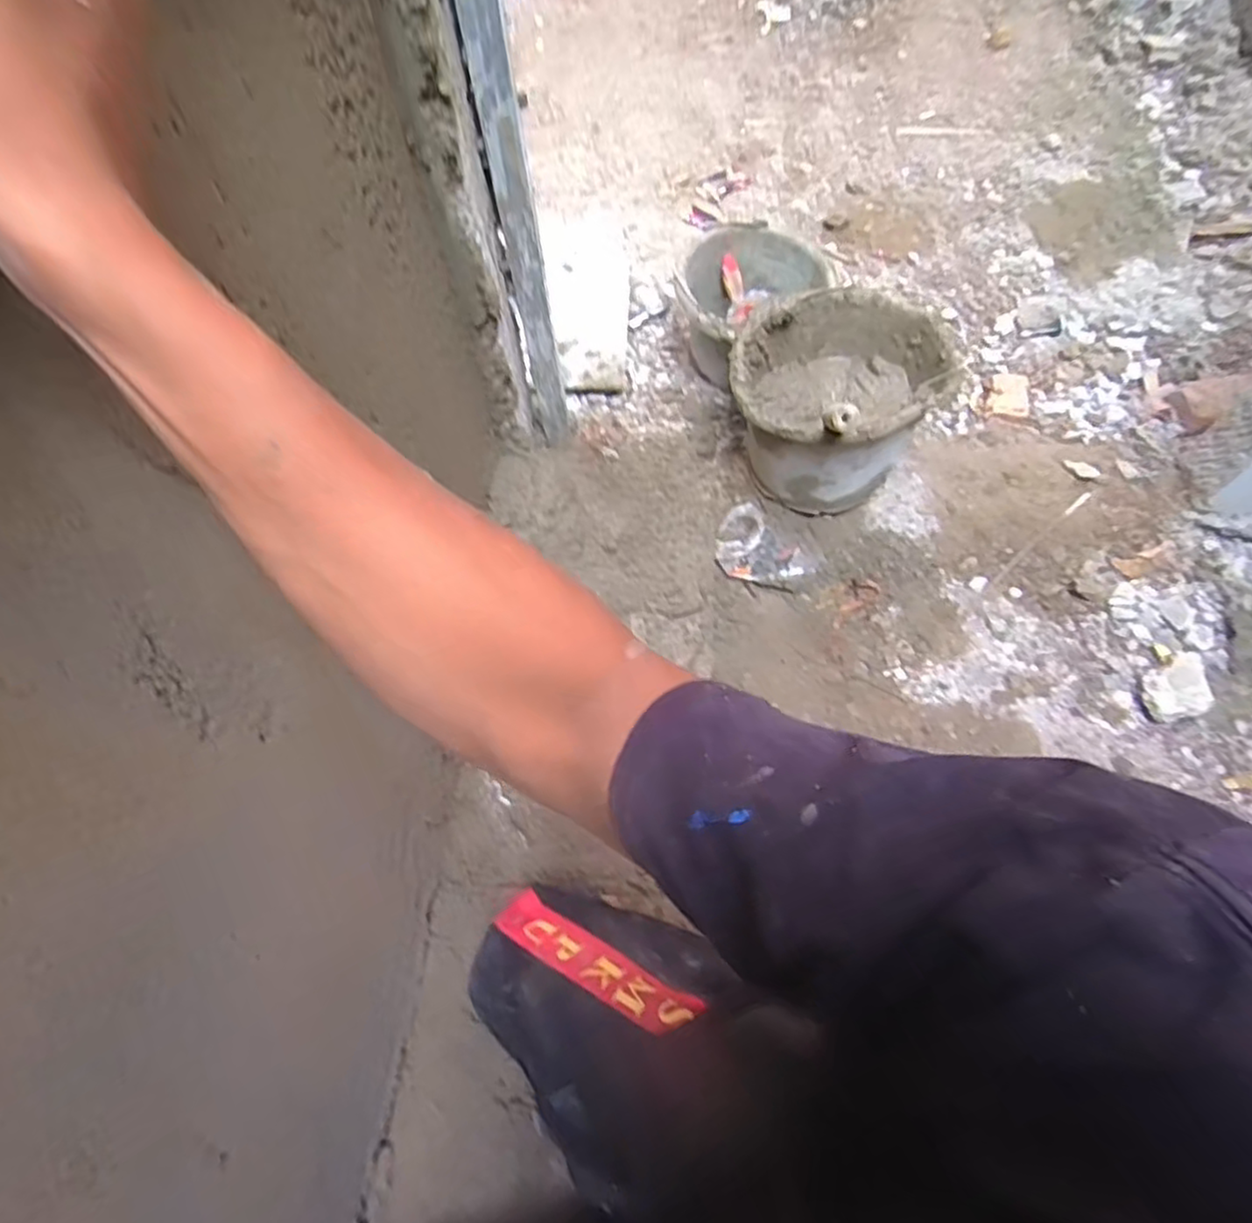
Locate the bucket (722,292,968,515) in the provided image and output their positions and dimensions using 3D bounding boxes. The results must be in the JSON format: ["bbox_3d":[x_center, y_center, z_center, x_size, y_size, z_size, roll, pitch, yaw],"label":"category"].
[{"bbox_3d":[0.283,-0.298,0.962,0.298,0.247,0.250,-30,66,-11],"label":"bucket"}]

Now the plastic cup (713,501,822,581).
[{"bbox_3d":[0.195,-0.084,0.986,0.147,0.042,0.091,28,68,13],"label":"plastic cup"}]

